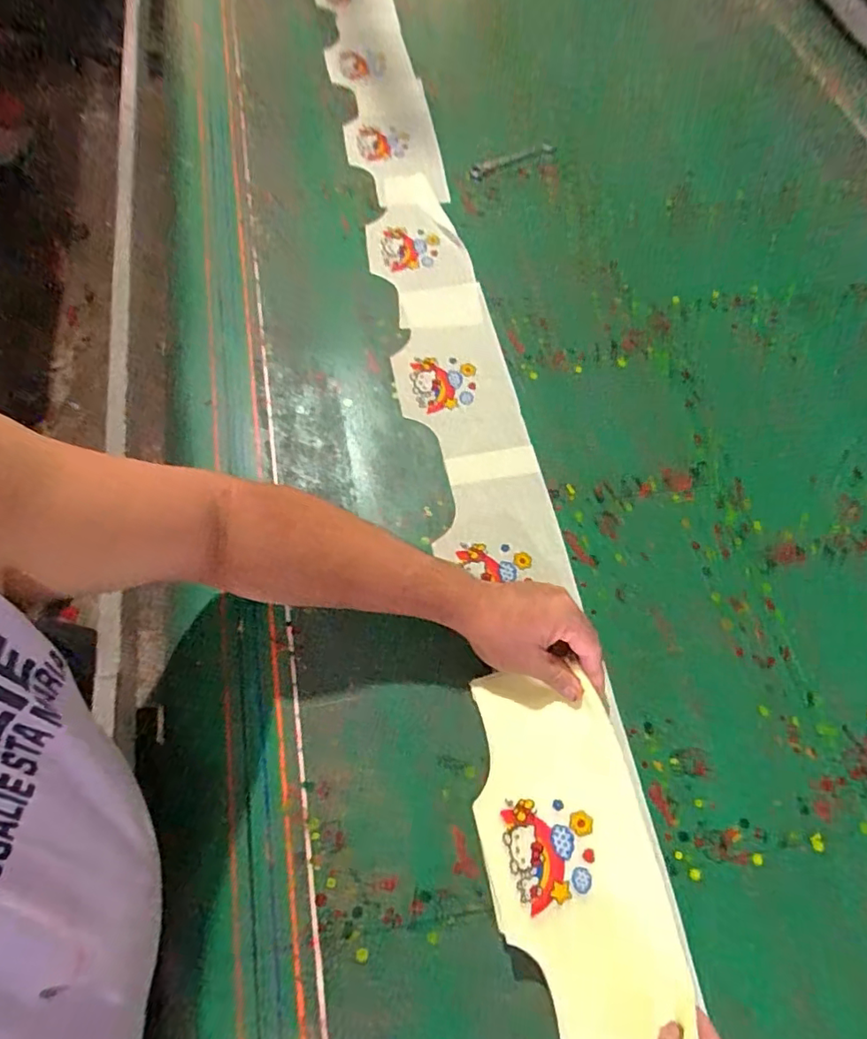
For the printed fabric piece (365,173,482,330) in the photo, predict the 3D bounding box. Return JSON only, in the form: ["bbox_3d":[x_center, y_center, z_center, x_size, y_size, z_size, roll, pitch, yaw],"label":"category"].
[{"bbox_3d":[-0.020,-0.369,0.759,0.134,0.017,0.275,-7,67,-6],"label":"printed fabric piece"}]

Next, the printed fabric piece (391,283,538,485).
[{"bbox_3d":[0.023,-0.171,0.675,0.133,0.011,0.286,-11,68,-7],"label":"printed fabric piece"}]

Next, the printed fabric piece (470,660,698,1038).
[{"bbox_3d":[0.109,0.268,0.461,0.133,0.019,0.273,-12,65,-7],"label":"printed fabric piece"}]

